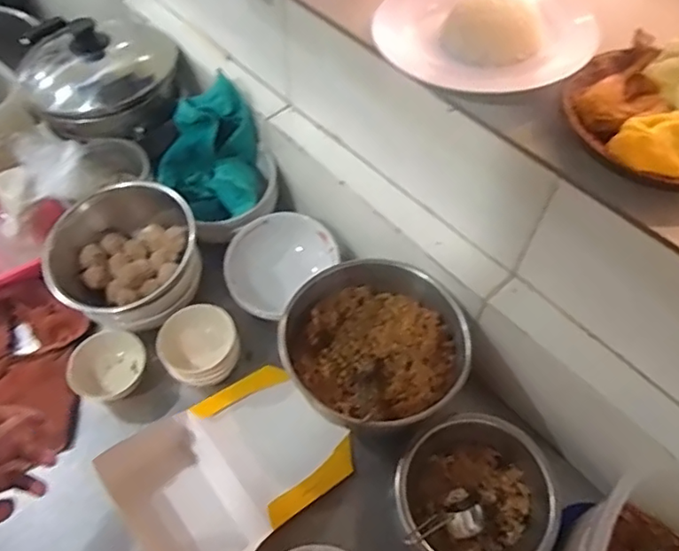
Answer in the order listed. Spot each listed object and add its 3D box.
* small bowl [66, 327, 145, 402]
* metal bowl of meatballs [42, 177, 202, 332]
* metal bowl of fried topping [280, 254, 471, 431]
[{"bbox_3d":[-0.311,0.121,0.755,0.090,0.041,0.092,0,57,0],"label":"small bowl"},{"bbox_3d":[-0.288,-0.027,0.771,0.189,0.099,0.188,0,57,0],"label":"metal bowl of meatballs"},{"bbox_3d":[0.046,0.091,0.697,0.210,0.106,0.214,0,57,0],"label":"metal bowl of fried topping"}]

